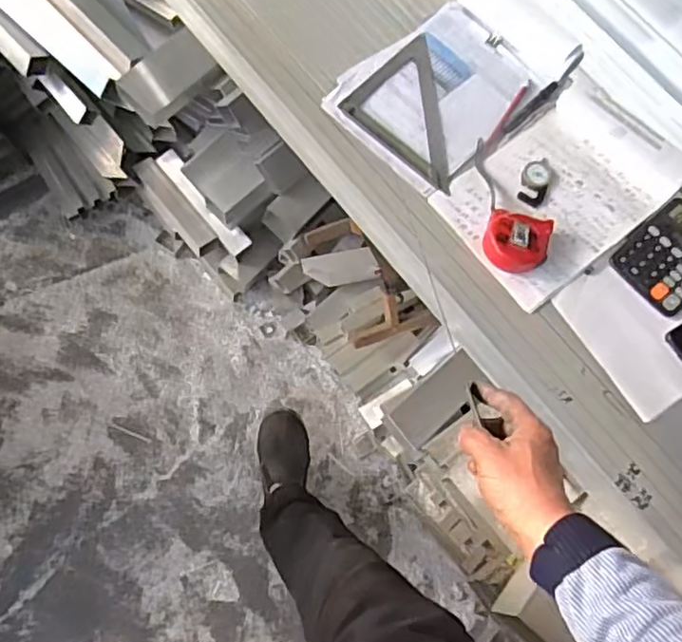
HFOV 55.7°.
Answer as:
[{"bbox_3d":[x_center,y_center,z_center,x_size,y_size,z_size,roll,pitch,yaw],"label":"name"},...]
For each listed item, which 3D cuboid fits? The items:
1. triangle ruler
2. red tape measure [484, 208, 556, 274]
[{"bbox_3d":[0.080,-0.326,0.988,0.148,0.010,0.286,0,69,-10],"label":"triangle ruler"},{"bbox_3d":[0.247,-0.110,0.908,0.088,0.047,0.090,15,69,-1],"label":"red tape measure"}]

